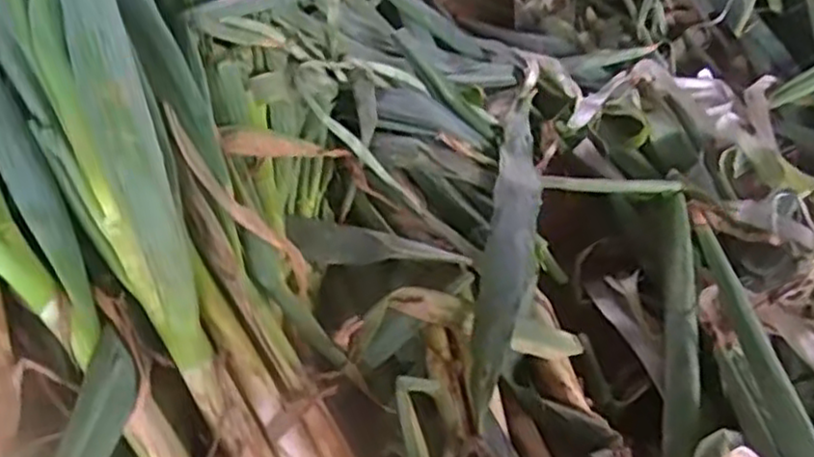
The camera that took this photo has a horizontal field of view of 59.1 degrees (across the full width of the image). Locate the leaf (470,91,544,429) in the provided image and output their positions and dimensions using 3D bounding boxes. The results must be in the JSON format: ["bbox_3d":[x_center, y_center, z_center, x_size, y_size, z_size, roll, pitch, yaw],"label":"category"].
[{"bbox_3d":[0.110,-0.017,0.746,0.049,0.081,0.473,10,52,6],"label":"leaf"}]

